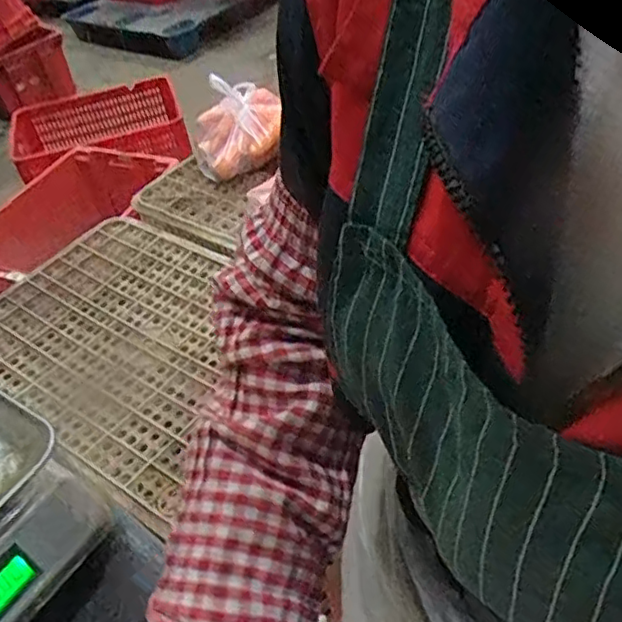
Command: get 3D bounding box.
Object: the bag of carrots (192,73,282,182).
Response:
[{"bbox_3d":[-0.134,-0.339,1.125,0.160,0.139,0.111,-12,44,-3],"label":"bag of carrots"}]

